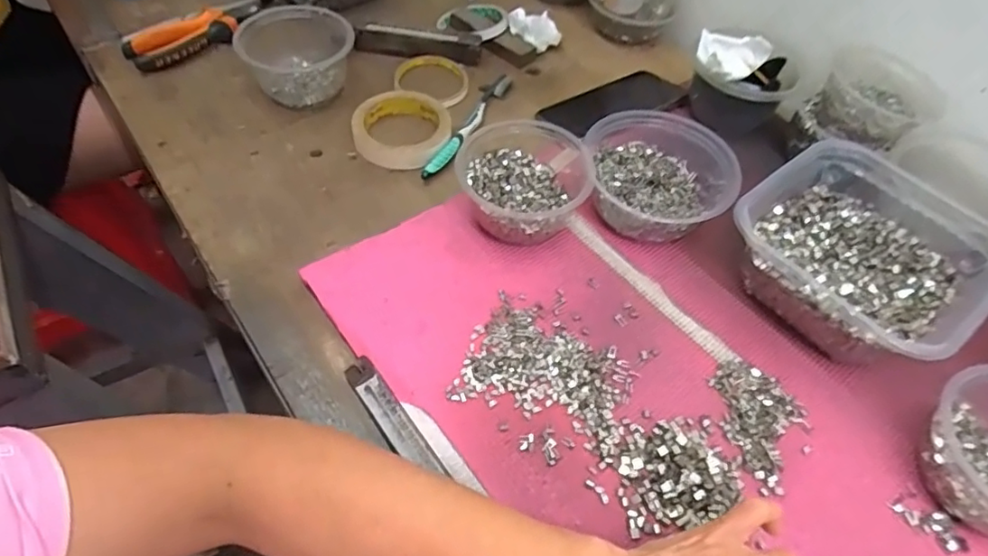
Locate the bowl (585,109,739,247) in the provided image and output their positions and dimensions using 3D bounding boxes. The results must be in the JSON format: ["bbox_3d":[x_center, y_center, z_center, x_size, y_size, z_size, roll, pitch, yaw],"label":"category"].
[{"bbox_3d":[0.153,-0.094,0.529,0.144,0.064,0.134,2,54,-3],"label":"bowl"}]

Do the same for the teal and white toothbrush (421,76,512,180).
[{"bbox_3d":[-0.027,-0.166,0.607,0.025,0.009,0.184,22,56,11],"label":"teal and white toothbrush"}]

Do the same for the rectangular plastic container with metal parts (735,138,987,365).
[{"bbox_3d":[0.307,-0.022,0.480,0.185,0.076,0.168,-31,62,-23],"label":"rectangular plastic container with metal parts"}]

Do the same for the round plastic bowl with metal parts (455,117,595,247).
[{"bbox_3d":[0.028,-0.089,0.517,0.114,0.061,0.122,2,54,-3],"label":"round plastic bowl with metal parts"}]

